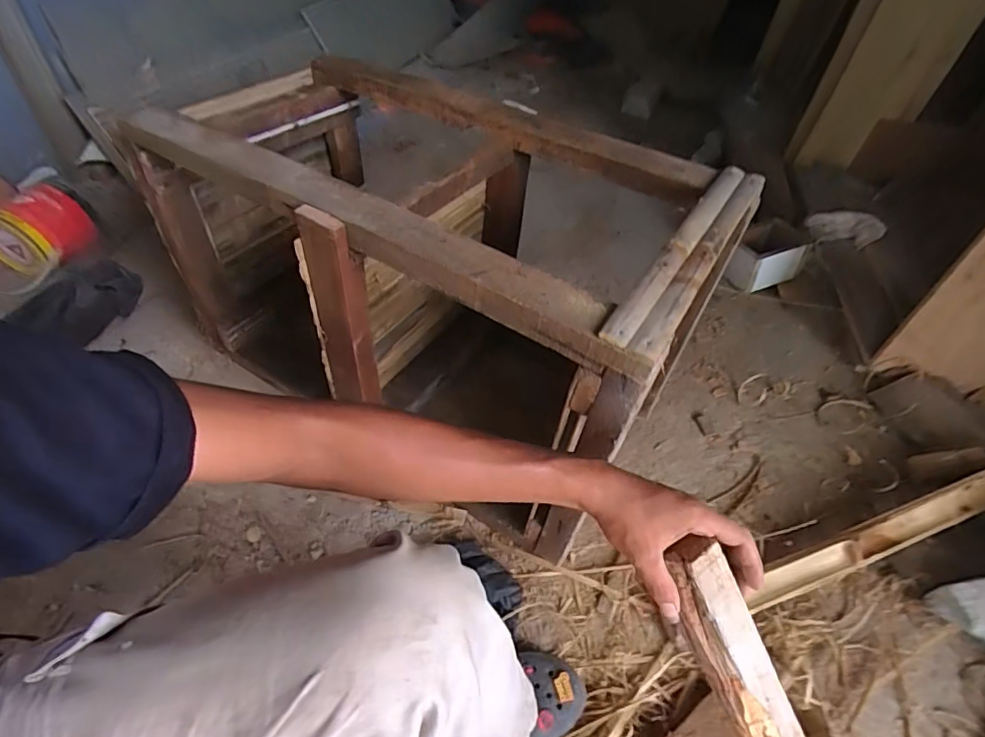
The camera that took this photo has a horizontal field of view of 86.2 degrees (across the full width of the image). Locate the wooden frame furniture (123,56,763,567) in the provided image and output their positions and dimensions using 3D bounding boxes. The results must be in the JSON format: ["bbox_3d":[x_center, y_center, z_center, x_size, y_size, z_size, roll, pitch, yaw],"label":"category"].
[{"bbox_3d":[-0.107,-0.147,0.858,0.819,0.446,0.446,31,51,21],"label":"wooden frame furniture"}]

